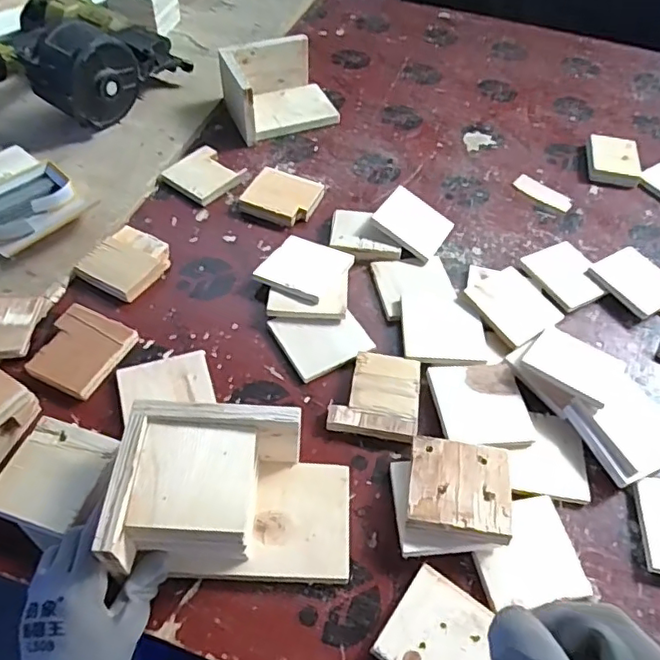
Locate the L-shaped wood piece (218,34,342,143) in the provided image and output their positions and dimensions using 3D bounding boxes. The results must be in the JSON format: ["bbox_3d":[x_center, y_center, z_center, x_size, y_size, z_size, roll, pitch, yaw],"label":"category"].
[{"bbox_3d":[-0.075,-0.373,0.879,0.162,0.082,0.128,-15,55,-15],"label":"L-shaped wood piece"}]

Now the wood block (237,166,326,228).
[{"bbox_3d":[-0.067,-0.181,0.773,0.096,0.021,0.078,19,53,10],"label":"wood block"}]

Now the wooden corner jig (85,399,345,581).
[{"bbox_3d":[-0.077,0.136,0.482,0.188,0.088,0.120,-1,52,-5],"label":"wooden corner jig"}]

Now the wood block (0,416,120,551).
[{"bbox_3d":[-0.241,0.131,0.508,0.090,0.015,0.102,16,53,7],"label":"wood block"}]

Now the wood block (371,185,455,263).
[{"bbox_3d":[0.108,-0.138,0.741,0.091,0.006,0.083,38,57,-2],"label":"wood block"}]

